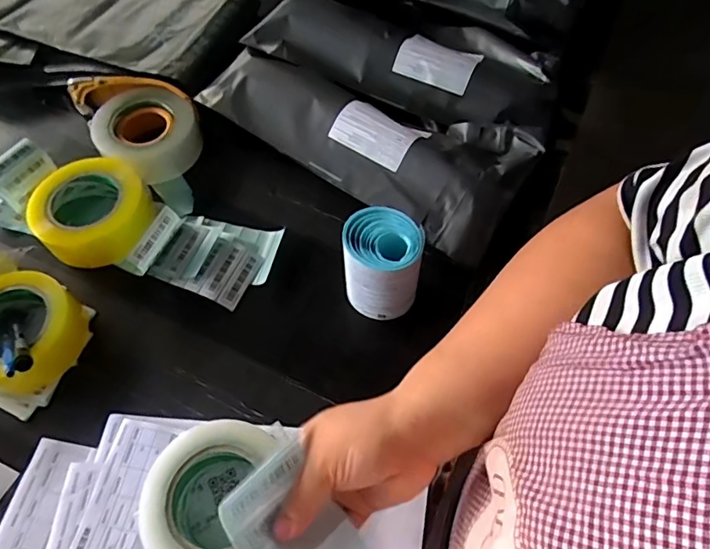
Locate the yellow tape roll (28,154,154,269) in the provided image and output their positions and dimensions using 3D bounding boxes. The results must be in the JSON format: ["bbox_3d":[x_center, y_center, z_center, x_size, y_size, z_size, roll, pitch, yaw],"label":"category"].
[{"bbox_3d":[-0.300,-0.074,0.596,0.129,0.054,0.112,-31,62,-17],"label":"yellow tape roll"}]

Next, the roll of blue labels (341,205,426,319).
[{"bbox_3d":[0.029,-0.003,0.523,0.079,0.113,0.068,10,59,7],"label":"roll of blue labels"}]

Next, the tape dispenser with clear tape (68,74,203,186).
[{"bbox_3d":[-0.275,-0.199,0.672,0.128,0.064,0.162,-31,62,-17],"label":"tape dispenser with clear tape"}]

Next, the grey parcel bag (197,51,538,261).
[{"bbox_3d":[0.008,-0.181,0.655,0.415,0.050,0.176,30,63,18],"label":"grey parcel bag"}]

